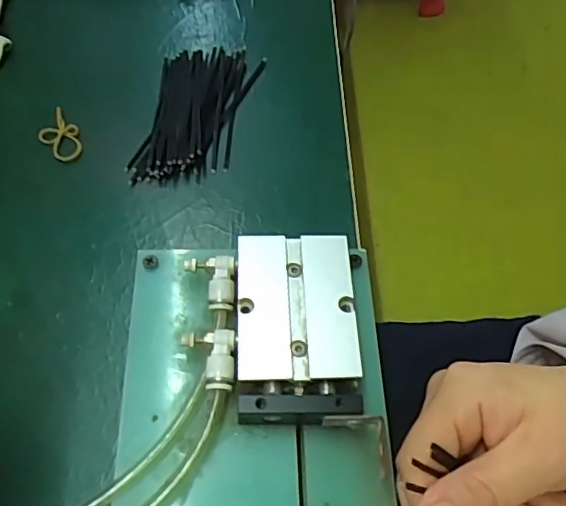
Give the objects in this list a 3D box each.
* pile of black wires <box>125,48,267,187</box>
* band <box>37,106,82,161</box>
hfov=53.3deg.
[{"bbox_3d":[-0.054,-0.088,0.352,0.059,0.008,0.107,9,61,3],"label":"pile of black wires"},{"bbox_3d":[-0.135,-0.071,0.342,0.022,0.005,0.036,-38,69,-21],"label":"band"}]

